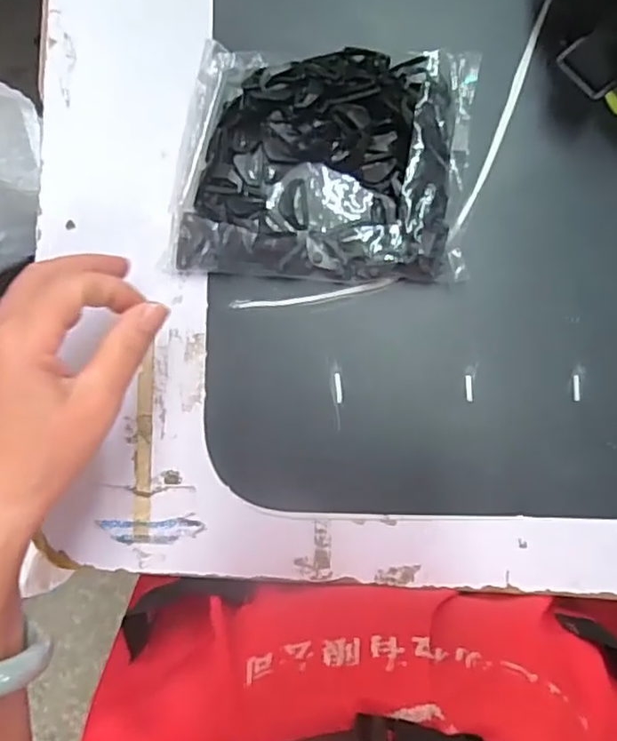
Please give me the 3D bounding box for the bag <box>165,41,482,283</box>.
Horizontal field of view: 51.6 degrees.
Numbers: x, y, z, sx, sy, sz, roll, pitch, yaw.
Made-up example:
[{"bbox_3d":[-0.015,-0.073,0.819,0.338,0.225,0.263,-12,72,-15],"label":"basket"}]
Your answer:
[{"bbox_3d":[0.008,-0.123,0.380,0.169,0.031,0.132,3,89,5],"label":"bag"}]

